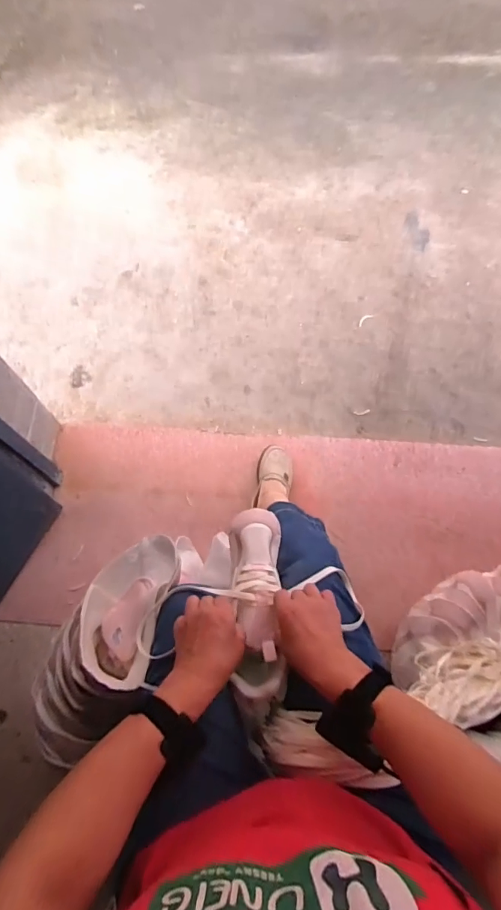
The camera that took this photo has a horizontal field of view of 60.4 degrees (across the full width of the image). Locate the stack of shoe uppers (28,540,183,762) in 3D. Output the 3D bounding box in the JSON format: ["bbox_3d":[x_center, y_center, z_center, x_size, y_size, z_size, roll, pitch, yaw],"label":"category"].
[{"bbox_3d":[-0.217,0.291,0.639,0.146,0.140,0.368,28,82,16],"label":"stack of shoe uppers"}]

